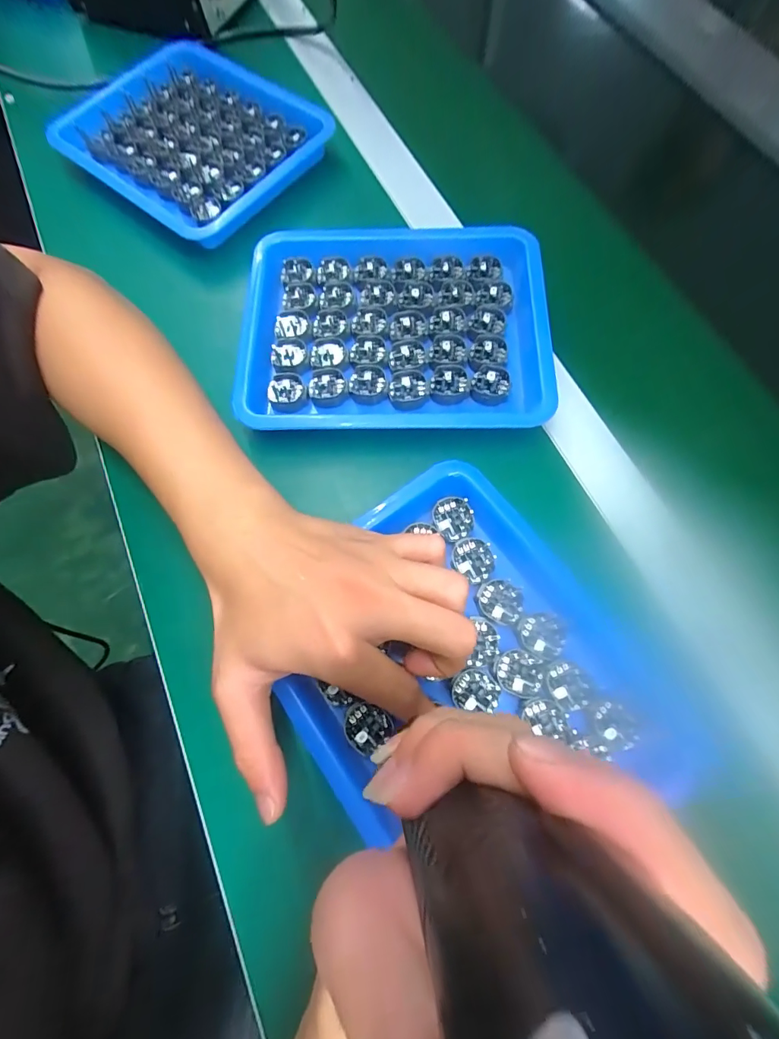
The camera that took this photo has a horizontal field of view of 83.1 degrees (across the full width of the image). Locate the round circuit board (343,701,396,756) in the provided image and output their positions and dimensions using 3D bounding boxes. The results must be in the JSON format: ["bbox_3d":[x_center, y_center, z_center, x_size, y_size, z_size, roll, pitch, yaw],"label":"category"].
[{"bbox_3d":[-0.013,0.118,0.248,0.026,0.004,0.024,0,72,1],"label":"round circuit board"}]

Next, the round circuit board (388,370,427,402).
[{"bbox_3d":[0.013,-0.097,0.315,0.027,0.004,0.025,-14,72,-3],"label":"round circuit board"}]

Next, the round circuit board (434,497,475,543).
[{"bbox_3d":[0.042,0.000,0.283,0.024,0.007,0.028,-17,72,-4],"label":"round circuit board"}]

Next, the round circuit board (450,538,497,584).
[{"bbox_3d":[0.051,0.026,0.274,0.026,0.004,0.025,0,72,1],"label":"round circuit board"}]

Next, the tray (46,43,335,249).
[{"bbox_3d":[-0.180,-0.350,0.401,0.219,0.025,0.183,39,77,13],"label":"tray"}]

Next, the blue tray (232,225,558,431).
[{"bbox_3d":[0.003,-0.140,0.326,0.220,0.023,0.174,-2,72,1],"label":"blue tray"}]

